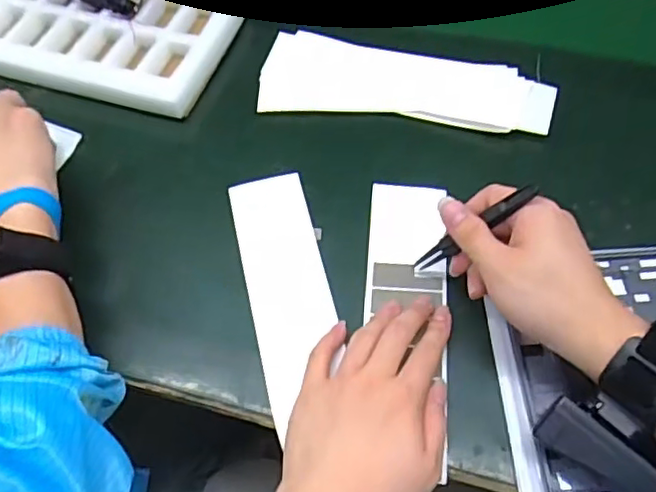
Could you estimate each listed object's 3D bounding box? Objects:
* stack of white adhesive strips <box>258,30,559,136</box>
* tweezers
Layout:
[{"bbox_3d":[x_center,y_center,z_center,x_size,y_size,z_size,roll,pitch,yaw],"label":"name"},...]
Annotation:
[{"bbox_3d":[0.067,-0.142,0.551,0.250,0.008,0.093,11,60,10],"label":"stack of white adhesive strips"},{"bbox_3d":[0.094,-0.009,0.414,0.013,0.113,0.010,16,54,-26],"label":"tweezers"}]

